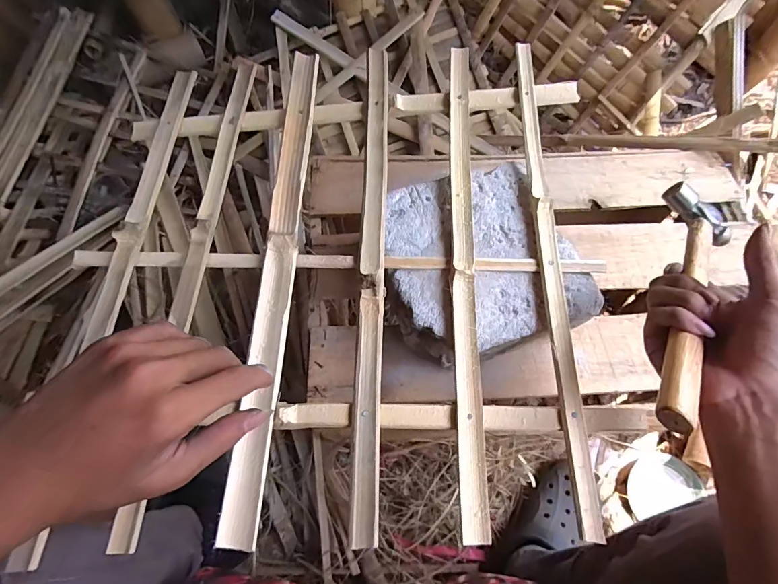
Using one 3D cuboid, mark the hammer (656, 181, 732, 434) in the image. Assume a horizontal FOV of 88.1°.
[{"bbox_3d":[0.249,-0.003,0.325,0.065,0.025,0.265,28,53,12],"label":"hammer"}]

